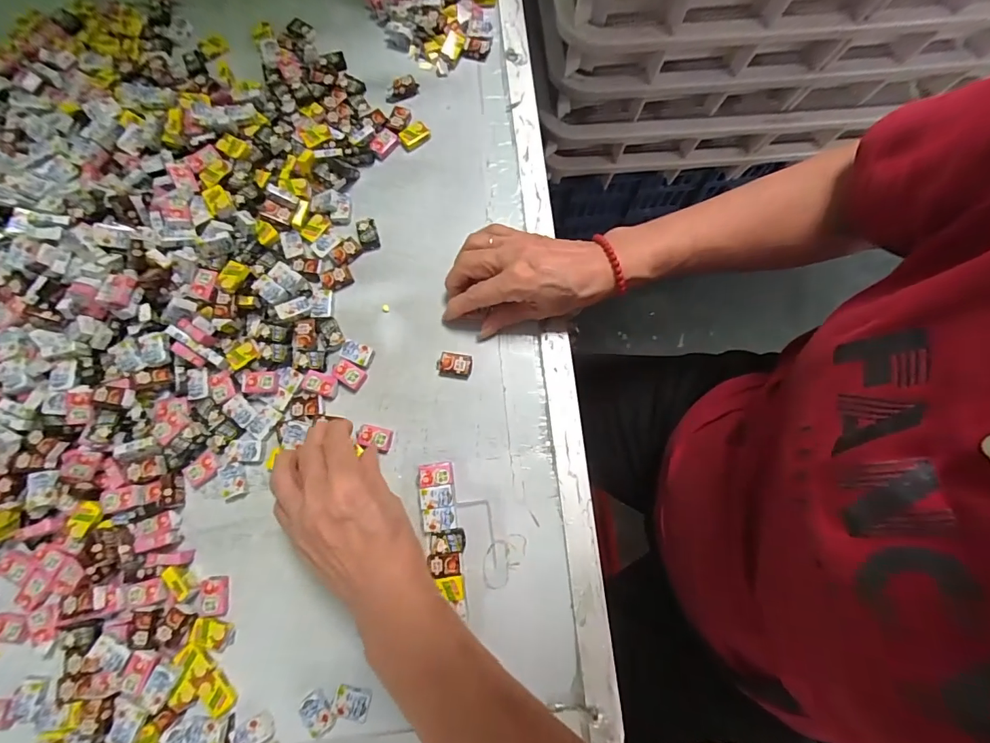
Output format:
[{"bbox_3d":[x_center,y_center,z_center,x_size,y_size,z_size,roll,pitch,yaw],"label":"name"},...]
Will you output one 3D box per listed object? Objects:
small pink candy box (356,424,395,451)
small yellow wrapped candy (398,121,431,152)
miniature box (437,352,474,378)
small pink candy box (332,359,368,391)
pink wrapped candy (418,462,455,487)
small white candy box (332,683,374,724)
[{"bbox_3d":[-0.097,0.053,0.355,0.027,0.007,0.017,12,78,2],"label":"small pink candy box"},{"bbox_3d":[-0.076,-0.223,0.415,0.027,0.007,0.020,-35,80,-7],"label":"small yellow wrapped candy"},{"bbox_3d":[-0.034,-0.005,0.366,0.029,0.011,0.018,4,78,1],"label":"miniature box"},{"bbox_3d":[-0.121,0.003,0.363,0.027,0.005,0.017,32,80,7],"label":"small pink candy box"},{"bbox_3d":[-0.046,0.082,0.348,0.026,0.010,0.017,-4,78,-1],"label":"pink wrapped candy"},{"bbox_3d":[-0.101,0.234,0.308,0.025,0.004,0.020,9,78,2],"label":"small white candy box"}]

